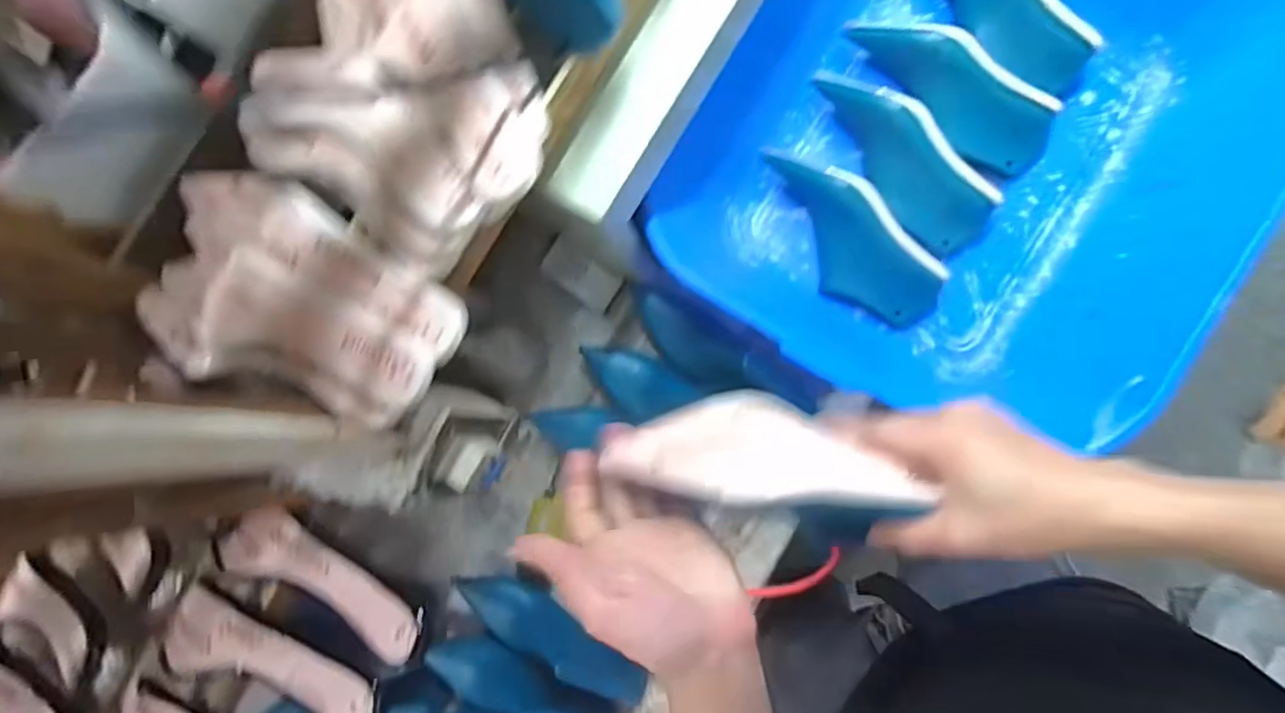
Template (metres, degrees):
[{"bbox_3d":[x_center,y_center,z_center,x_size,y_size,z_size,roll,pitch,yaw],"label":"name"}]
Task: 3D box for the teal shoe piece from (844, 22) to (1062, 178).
[{"bbox_3d":[0.355,-0.324,0.692,0.089,0.077,0.265,-45,81,2],"label":"teal shoe piece"}]

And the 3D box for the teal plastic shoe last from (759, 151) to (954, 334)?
[{"bbox_3d":[0.231,-0.141,0.693,0.088,0.076,0.260,-42,81,2],"label":"teal plastic shoe last"}]

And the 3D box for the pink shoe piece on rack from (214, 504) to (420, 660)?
[{"bbox_3d":[-0.245,0.169,0.464,0.176,0.025,0.053,24,88,9],"label":"pink shoe piece on rack"}]

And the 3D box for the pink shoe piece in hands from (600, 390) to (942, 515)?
[{"bbox_3d":[0.073,0.058,0.378,0.193,0.036,0.066,5,86,13],"label":"pink shoe piece in hands"}]

